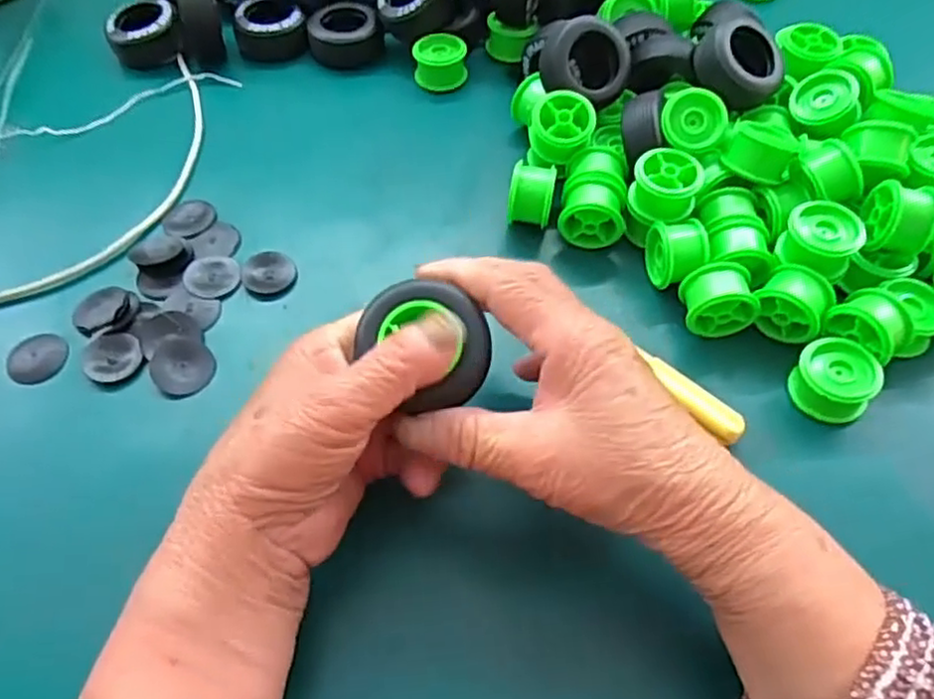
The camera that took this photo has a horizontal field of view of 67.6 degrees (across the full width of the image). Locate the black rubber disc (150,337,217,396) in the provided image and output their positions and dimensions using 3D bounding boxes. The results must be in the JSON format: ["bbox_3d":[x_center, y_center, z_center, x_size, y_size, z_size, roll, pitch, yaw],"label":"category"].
[{"bbox_3d":[-0.136,0.006,0.331,0.031,0.006,0.028,40,65,23],"label":"black rubber disc"}]

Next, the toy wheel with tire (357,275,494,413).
[{"bbox_3d":[-0.014,-0.004,0.259,0.049,0.021,0.038,39,88,4],"label":"toy wheel with tire"}]

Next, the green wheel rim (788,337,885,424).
[{"bbox_3d":[0.166,0.015,0.317,0.034,0.027,0.030,40,65,23],"label":"green wheel rim"}]

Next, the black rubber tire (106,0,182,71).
[{"bbox_3d":[-0.217,-0.214,0.470,0.044,0.025,0.036,-26,60,-16],"label":"black rubber tire"}]

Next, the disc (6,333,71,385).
[{"bbox_3d":[-0.207,0.003,0.334,0.025,0.004,0.028,15,58,10],"label":"disc"}]

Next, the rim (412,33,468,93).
[{"bbox_3d":[-0.017,-0.188,0.455,0.034,0.024,0.030,-9,57,-5],"label":"rim"}]

